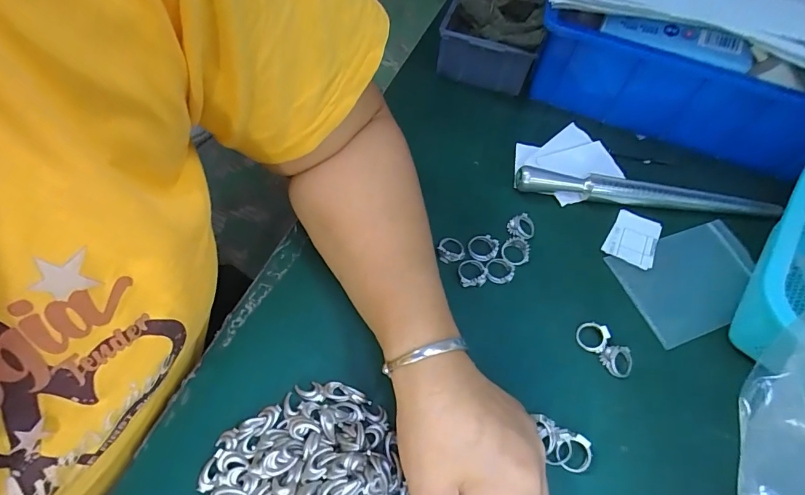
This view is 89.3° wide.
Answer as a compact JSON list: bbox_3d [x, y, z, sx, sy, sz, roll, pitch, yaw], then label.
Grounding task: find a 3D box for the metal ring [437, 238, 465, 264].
[{"bbox_3d":[0.039,0.001,0.324,0.022,0.010,0.023,1,58,-2],"label":"metal ring"}]

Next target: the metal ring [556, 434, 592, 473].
[{"bbox_3d":[0.107,0.129,0.254,0.022,0.004,0.021,0,84,4],"label":"metal ring"}]

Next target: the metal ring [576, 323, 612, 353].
[{"bbox_3d":[0.136,0.064,0.292,0.020,0.010,0.019,1,58,-2],"label":"metal ring"}]

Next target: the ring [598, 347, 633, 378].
[{"bbox_3d":[0.152,0.079,0.286,0.021,0.007,0.021,1,58,-2],"label":"ring"}]

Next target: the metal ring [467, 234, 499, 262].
[{"bbox_3d":[0.065,-0.001,0.325,0.023,0.008,0.022,1,58,-2],"label":"metal ring"}]

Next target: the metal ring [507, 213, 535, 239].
[{"bbox_3d":[0.099,-0.018,0.337,0.022,0.009,0.021,1,58,-2],"label":"metal ring"}]

